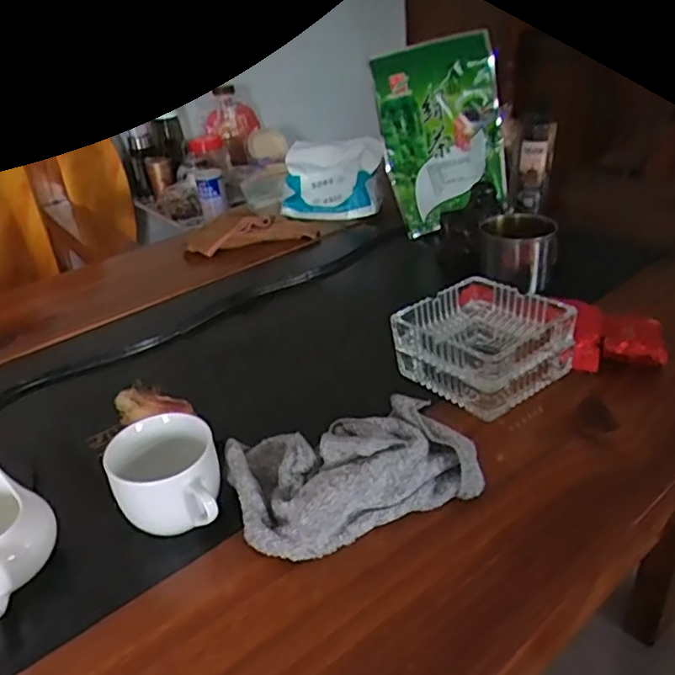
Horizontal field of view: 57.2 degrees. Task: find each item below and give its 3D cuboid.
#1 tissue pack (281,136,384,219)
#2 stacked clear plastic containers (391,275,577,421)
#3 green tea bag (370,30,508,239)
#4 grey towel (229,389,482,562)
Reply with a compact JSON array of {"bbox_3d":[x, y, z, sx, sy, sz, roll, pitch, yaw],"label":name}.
[{"bbox_3d":[-0.009,-0.245,0.985,0.164,0.116,0.061,5,32,16],"label":"tissue pack"},{"bbox_3d":[0.133,0.010,0.570,0.117,0.077,0.119,-25,36,-30],"label":"stacked clear plastic containers"},{"bbox_3d":[0.154,-0.286,0.878,0.171,0.248,0.058,-13,19,1],"label":"green tea bag"},{"bbox_3d":[0.010,0.095,0.467,0.172,0.050,0.107,-14,32,-15],"label":"grey towel"}]

